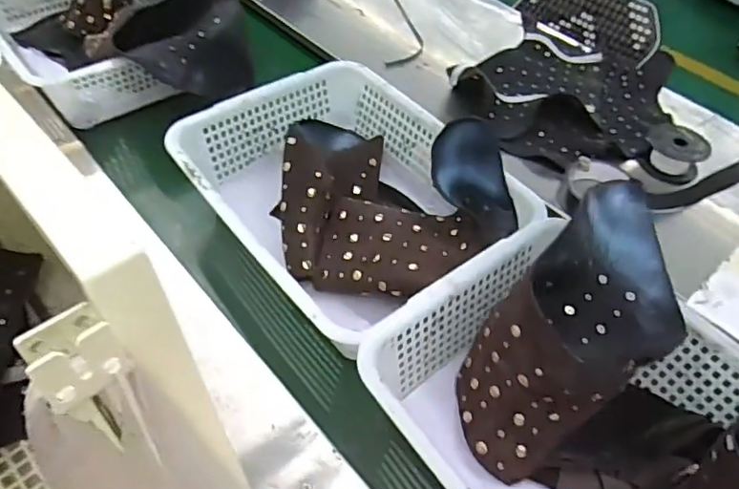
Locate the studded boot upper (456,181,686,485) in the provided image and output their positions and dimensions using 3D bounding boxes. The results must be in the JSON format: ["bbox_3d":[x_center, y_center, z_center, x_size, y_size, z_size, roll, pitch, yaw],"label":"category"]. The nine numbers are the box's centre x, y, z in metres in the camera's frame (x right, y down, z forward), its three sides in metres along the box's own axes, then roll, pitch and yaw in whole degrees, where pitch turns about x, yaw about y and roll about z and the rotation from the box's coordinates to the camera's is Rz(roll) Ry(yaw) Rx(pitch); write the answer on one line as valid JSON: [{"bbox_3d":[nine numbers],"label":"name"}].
[{"bbox_3d":[0.203,0.069,0.535,0.133,0.128,0.311,35,74,23],"label":"studded boot upper"}]

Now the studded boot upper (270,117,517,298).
[{"bbox_3d":[0.036,-0.078,0.681,0.263,0.120,0.271,5,49,0],"label":"studded boot upper"}]

